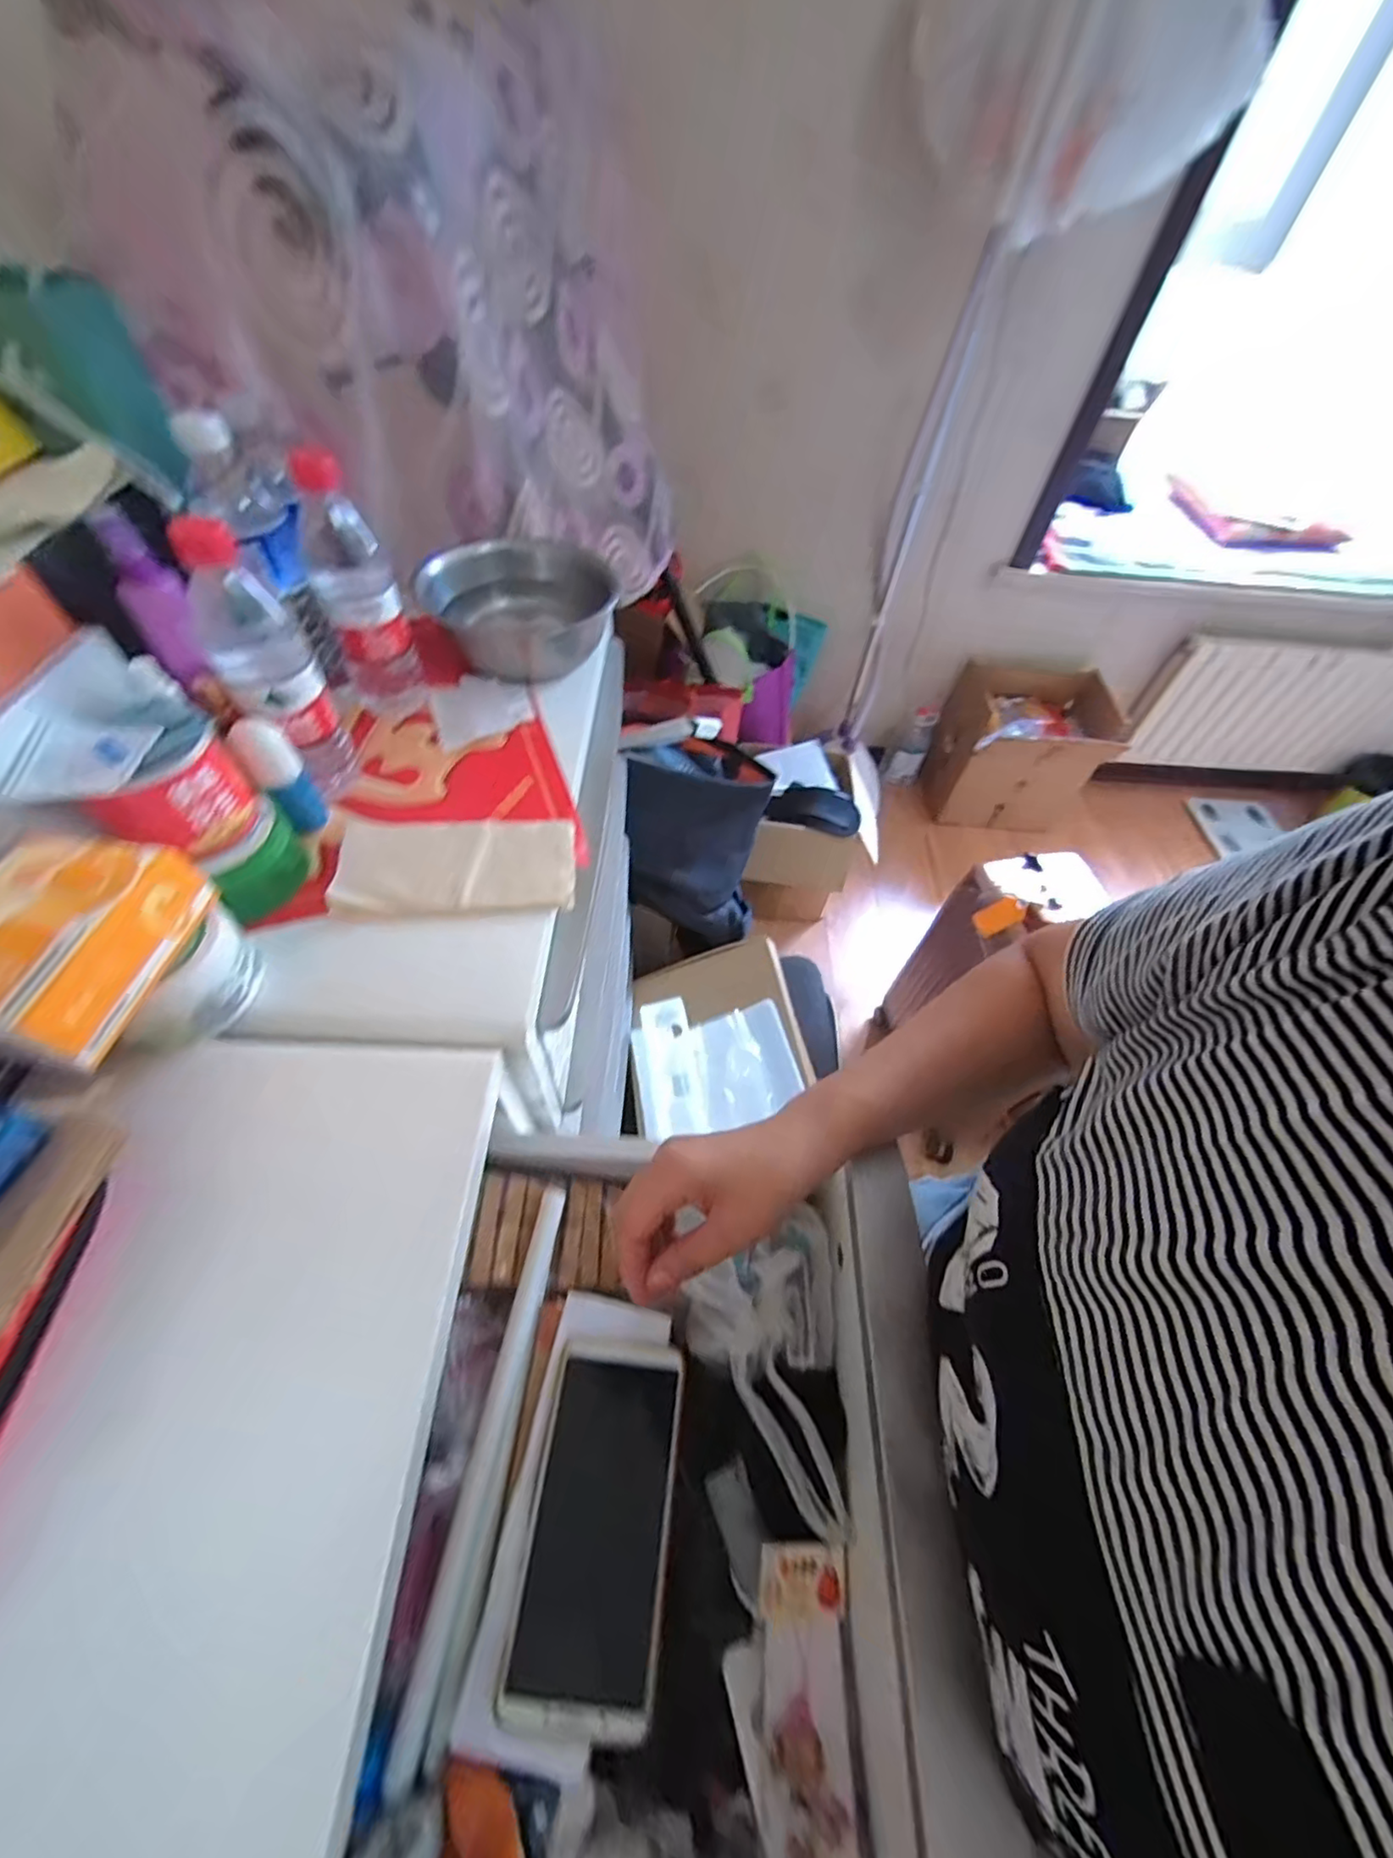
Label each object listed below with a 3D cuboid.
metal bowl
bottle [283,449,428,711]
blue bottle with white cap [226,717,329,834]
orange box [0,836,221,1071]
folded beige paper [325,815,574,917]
[{"bbox_3d":[-0.187,-0.359,0.668,0.189,0.073,0.189,2,55,-3],"label":"metal bowl"},{"bbox_3d":[-0.295,-0.289,0.531,0.067,0.205,0.054,-19,59,-17],"label":"bottle"},{"bbox_3d":[-0.318,-0.114,0.472,0.033,0.091,0.031,-29,62,-22],"label":"blue bottle with white cap"},{"bbox_3d":[-0.342,0.007,0.328,0.091,0.049,0.122,10,55,2],"label":"orange box"},{"bbox_3d":[-0.192,-0.055,0.491,0.177,0.017,0.096,-2,55,-6],"label":"folded beige paper"}]

